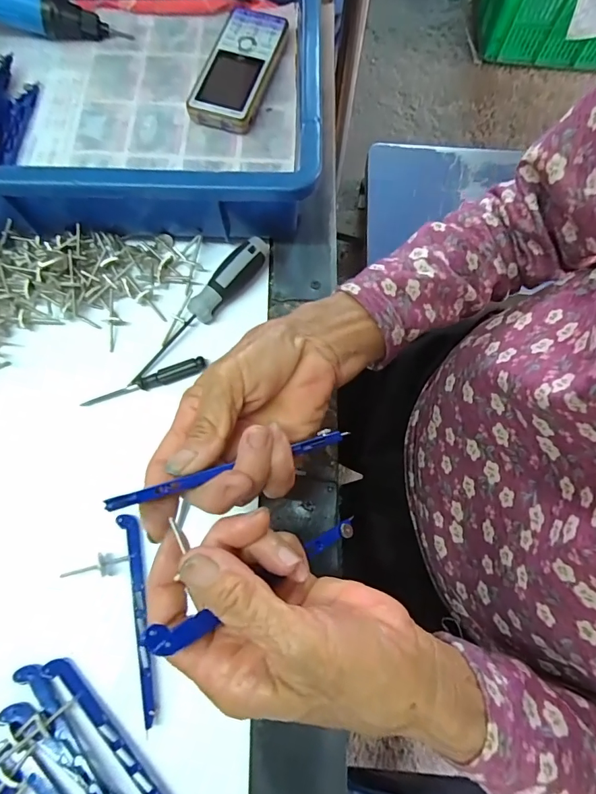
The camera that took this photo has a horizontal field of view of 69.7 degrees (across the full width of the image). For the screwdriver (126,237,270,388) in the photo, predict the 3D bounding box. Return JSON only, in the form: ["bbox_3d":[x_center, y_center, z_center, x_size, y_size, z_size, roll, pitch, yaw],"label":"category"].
[{"bbox_3d":[-0.072,-0.064,0.321,0.019,0.030,0.141,37,76,10],"label":"screwdriver"}]

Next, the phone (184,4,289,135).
[{"bbox_3d":[-0.052,-0.292,0.382,0.054,0.022,0.126,16,73,4],"label":"phone"}]

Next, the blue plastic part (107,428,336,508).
[{"bbox_3d":[-0.030,0.034,0.211,0.121,0.008,0.007,-12,73,-27],"label":"blue plastic part"}]

